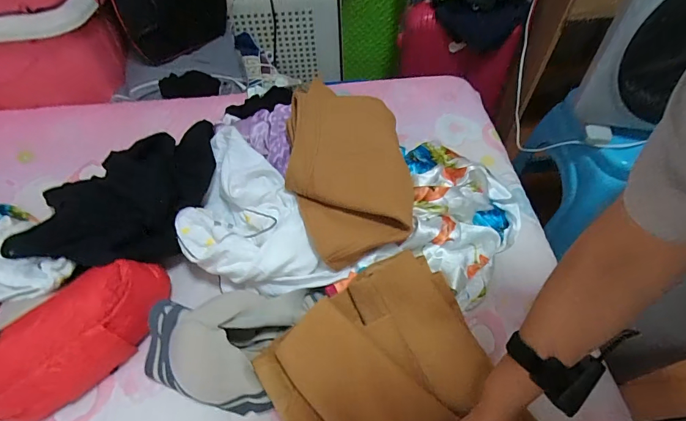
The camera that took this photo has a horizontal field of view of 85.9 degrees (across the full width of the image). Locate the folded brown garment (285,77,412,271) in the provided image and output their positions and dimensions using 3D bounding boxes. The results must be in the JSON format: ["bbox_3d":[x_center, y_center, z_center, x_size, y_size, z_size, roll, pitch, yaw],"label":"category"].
[{"bbox_3d":[0.011,-0.078,0.636,0.204,0.116,0.333,-1,54,2],"label":"folded brown garment"}]

